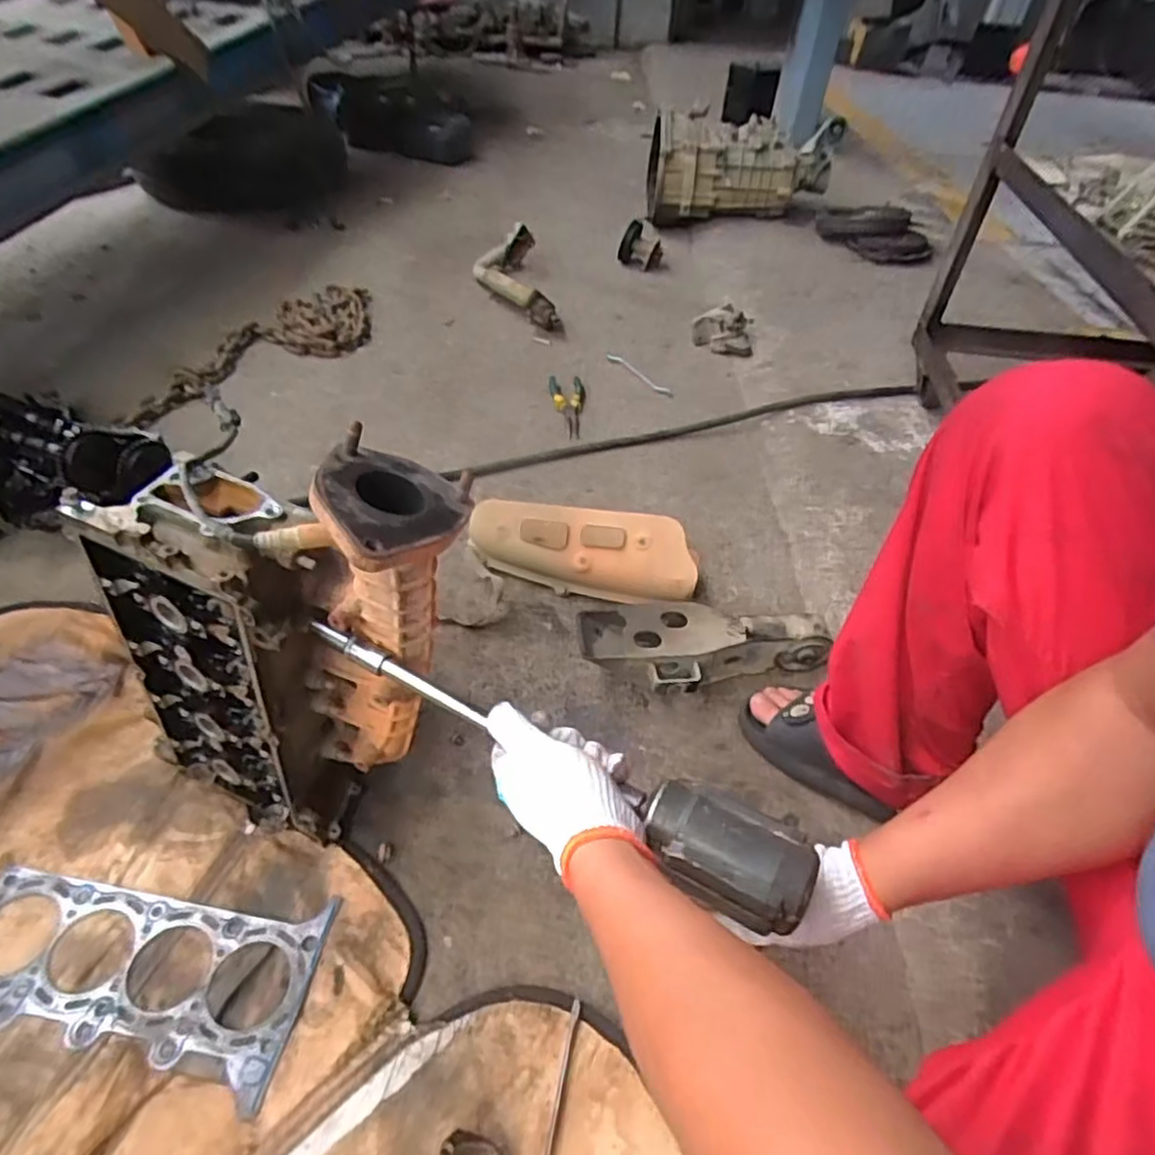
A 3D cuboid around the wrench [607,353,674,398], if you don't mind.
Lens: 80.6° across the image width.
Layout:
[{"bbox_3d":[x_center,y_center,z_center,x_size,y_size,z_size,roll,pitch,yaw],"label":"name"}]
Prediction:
[{"bbox_3d":[0.127,-0.415,1.393,0.035,0.015,0.185,-31,56,-31],"label":"wrench"}]

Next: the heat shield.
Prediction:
[{"bbox_3d":[0.006,-0.036,0.948,0.307,0.123,0.043,6,9,8],"label":"heat shield"}]

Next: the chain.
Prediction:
[{"bbox_3d":[-0.639,-0.466,1.370,0.229,0.038,0.601,33,51,25],"label":"chain"}]

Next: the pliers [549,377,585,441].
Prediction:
[{"bbox_3d":[-0.021,-0.330,1.290,0.069,0.030,0.197,4,45,-1],"label":"pliers"}]

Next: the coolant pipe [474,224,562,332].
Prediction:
[{"bbox_3d":[-0.155,-0.709,1.611,0.161,0.071,0.448,-5,46,-10],"label":"coolant pipe"}]

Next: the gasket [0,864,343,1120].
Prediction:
[{"bbox_3d":[-0.402,0.349,0.610,0.323,0.006,0.143,10,46,2],"label":"gasket"}]

